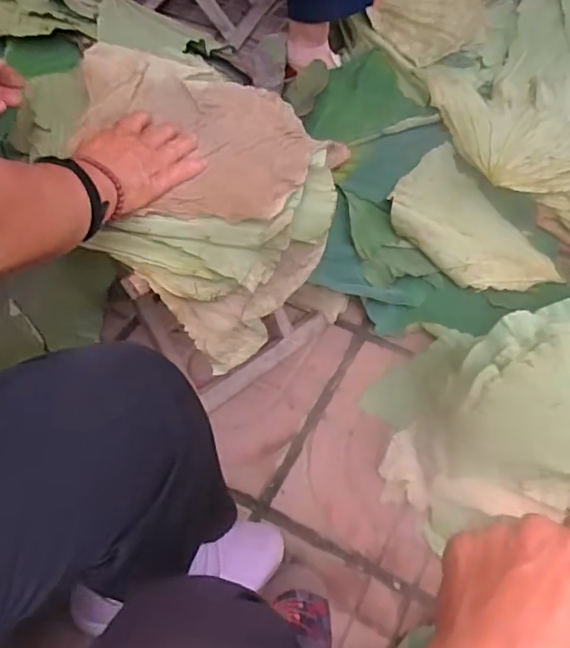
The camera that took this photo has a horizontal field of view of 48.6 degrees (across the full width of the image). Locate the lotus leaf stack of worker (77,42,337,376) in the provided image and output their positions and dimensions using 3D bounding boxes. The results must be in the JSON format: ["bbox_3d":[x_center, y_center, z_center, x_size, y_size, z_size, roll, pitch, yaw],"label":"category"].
[{"bbox_3d":[-0.080,-0.154,0.715,0.241,0.135,0.374,-6,55,-4],"label":"lotus leaf stack of worker"}]

